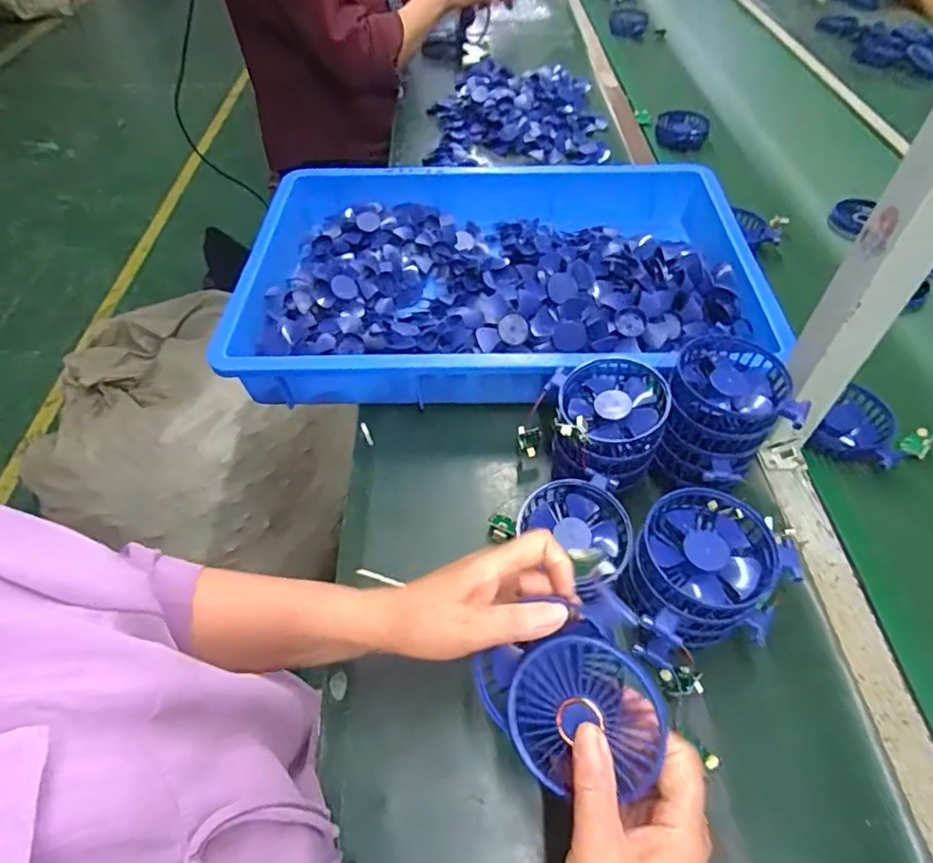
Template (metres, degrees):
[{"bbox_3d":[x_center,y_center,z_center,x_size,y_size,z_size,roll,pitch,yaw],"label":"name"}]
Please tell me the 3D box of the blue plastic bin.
[{"bbox_3d":[0.030,-0.200,0.668,0.582,0.091,0.385,2,52,1],"label":"blue plastic bin"}]

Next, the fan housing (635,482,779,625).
[{"bbox_3d":[0.172,0.084,0.403,0.087,0.027,0.093,0,52,0],"label":"fan housing"}]

